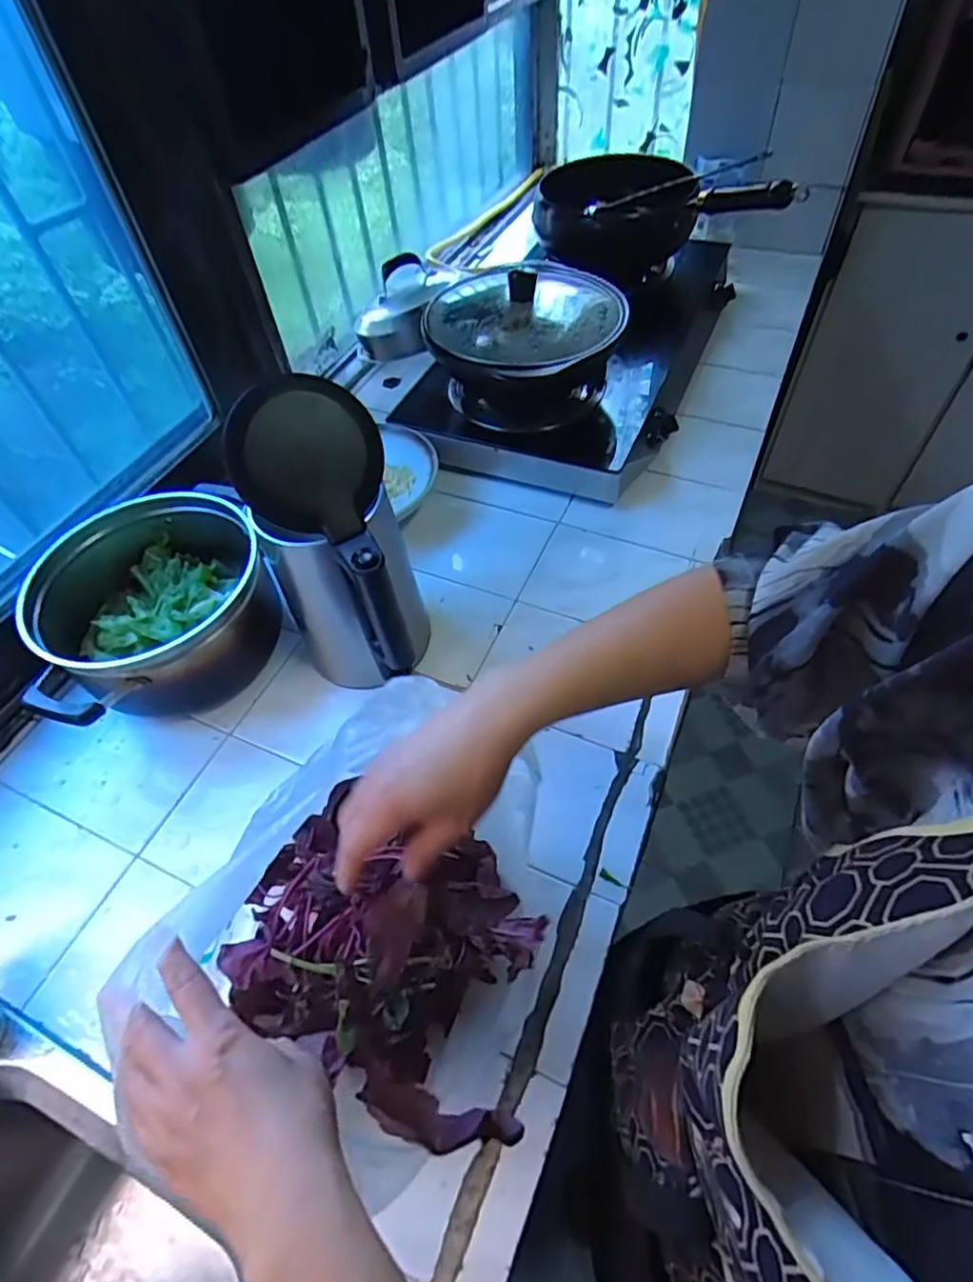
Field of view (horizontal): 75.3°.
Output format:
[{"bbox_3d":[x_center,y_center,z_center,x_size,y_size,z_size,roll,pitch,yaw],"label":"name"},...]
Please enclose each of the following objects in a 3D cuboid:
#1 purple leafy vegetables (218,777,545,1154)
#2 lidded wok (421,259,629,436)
[{"bbox_3d":[-0.086,0.233,0.473,0.238,0.156,0.183,12,56,12],"label":"purple leafy vegetables"},{"bbox_3d":[0.056,-0.460,0.926,0.276,0.129,0.332,-1,54,4],"label":"lidded wok"}]

